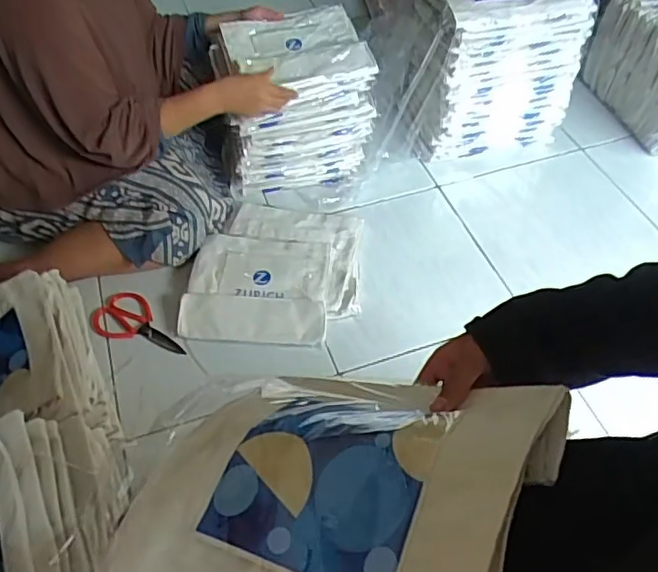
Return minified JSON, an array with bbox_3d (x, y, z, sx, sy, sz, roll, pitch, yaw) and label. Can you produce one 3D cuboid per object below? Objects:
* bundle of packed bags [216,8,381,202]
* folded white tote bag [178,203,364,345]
[{"bbox_3d":[-0.070,-0.427,1.372,0.314,0.286,0.249,-9,52,-7],"label":"bundle of packed bags"},{"bbox_3d":[-0.108,-0.036,1.243,0.329,0.057,0.349,5,52,4],"label":"folded white tote bag"}]

